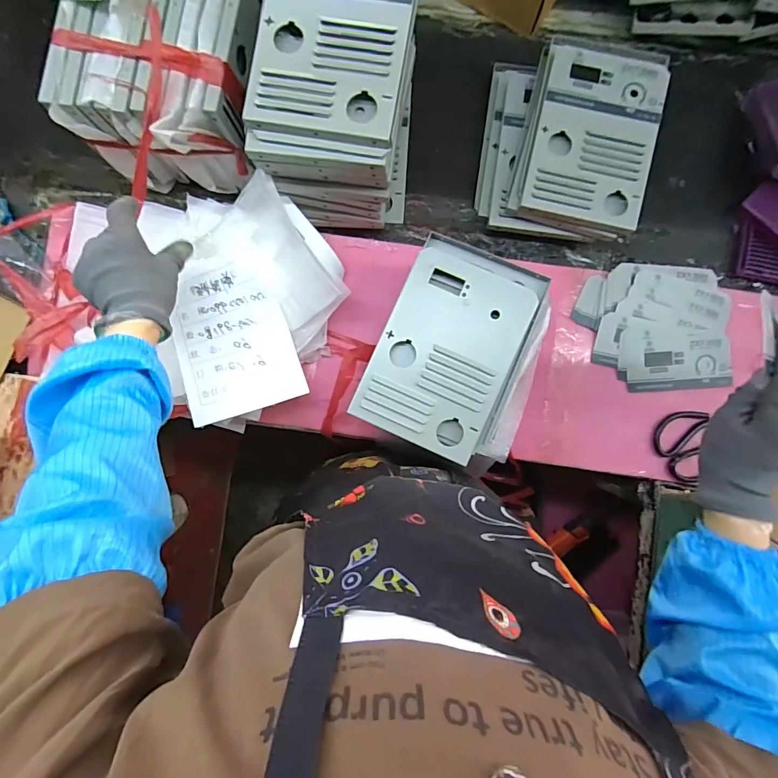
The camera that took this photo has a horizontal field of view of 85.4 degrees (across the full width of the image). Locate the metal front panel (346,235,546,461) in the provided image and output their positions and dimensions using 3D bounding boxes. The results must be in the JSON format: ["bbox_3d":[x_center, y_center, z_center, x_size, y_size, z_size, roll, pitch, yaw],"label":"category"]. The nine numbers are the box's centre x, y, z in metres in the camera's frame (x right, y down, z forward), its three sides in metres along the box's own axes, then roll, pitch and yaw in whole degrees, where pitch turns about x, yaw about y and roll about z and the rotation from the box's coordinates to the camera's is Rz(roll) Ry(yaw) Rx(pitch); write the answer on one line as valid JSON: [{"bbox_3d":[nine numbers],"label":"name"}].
[{"bbox_3d":[0.074,-0.047,0.482,0.159,0.012,0.232,23,88,2],"label":"metal front panel"}]

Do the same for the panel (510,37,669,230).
[{"bbox_3d":[0.261,-0.335,0.544,0.157,0.021,0.237,12,87,1],"label":"panel"}]

